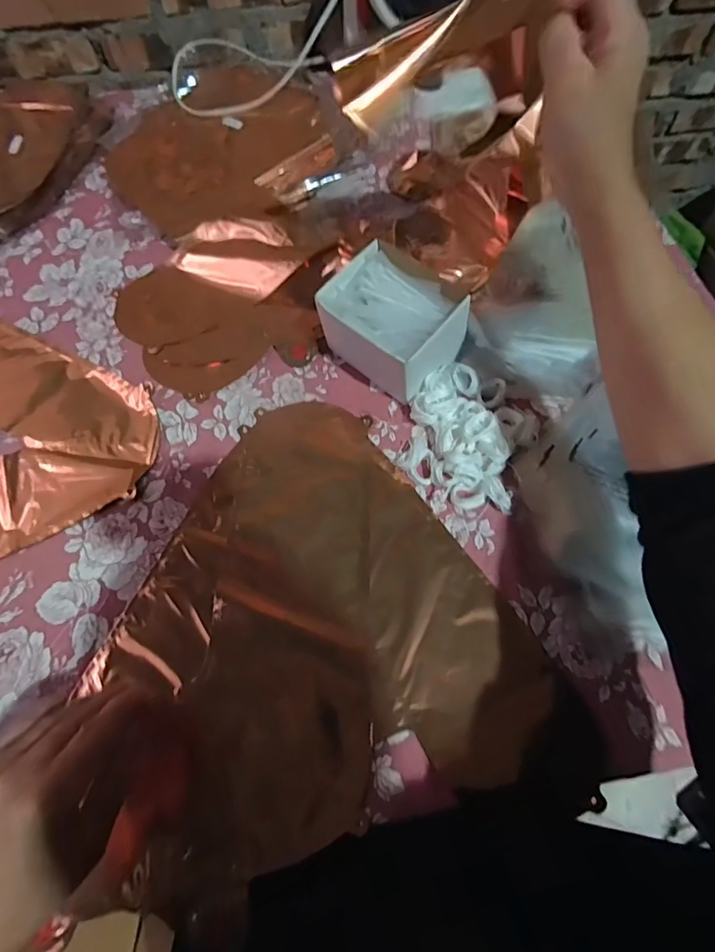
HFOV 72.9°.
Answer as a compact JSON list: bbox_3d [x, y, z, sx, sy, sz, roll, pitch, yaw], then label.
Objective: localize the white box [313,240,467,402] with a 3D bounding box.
[{"bbox_3d":[0.029,-0.146,0.469,0.124,0.081,0.093,37,70,17],"label":"white box"}]

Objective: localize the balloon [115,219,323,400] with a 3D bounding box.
[{"bbox_3d":[-0.142,-0.198,0.533,0.234,0.036,0.209,-26,66,-11],"label":"balloon"}]

